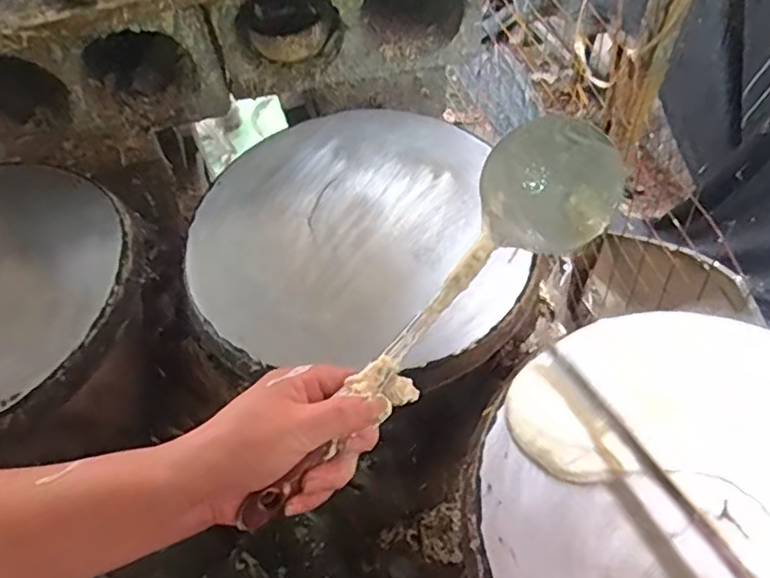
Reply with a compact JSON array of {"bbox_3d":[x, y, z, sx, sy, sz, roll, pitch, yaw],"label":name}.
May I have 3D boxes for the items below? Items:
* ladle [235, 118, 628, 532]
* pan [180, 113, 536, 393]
[{"bbox_3d":[0.032,0.016,0.393,0.078,0.066,0.326,38,73,25],"label":"ladle"},{"bbox_3d":[-0.044,-0.066,0.669,0.346,0.035,0.376,-2,56,3],"label":"pan"}]

